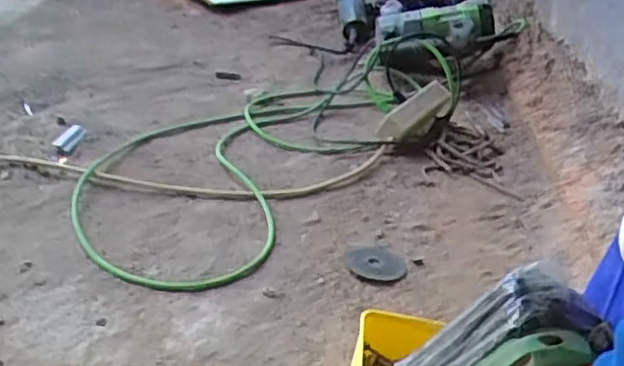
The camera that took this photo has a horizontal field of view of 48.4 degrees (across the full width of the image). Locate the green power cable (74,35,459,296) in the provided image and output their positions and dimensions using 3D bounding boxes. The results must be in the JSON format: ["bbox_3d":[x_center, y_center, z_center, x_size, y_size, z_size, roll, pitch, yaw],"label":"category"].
[{"bbox_3d":[-0.025,-0.128,1.124,0.341,0.109,0.890,24,35,27],"label":"green power cable"}]

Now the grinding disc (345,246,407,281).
[{"bbox_3d":[0.079,0.097,0.861,0.071,0.005,0.071,5,31,-3],"label":"grinding disc"}]

